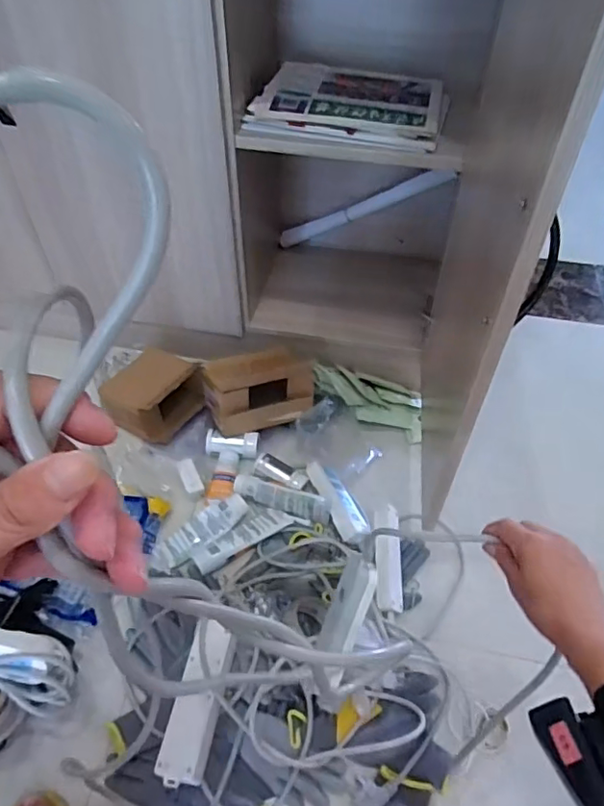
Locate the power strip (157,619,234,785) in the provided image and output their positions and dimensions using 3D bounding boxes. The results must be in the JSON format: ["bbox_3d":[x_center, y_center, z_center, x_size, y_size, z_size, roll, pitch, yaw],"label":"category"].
[{"bbox_3d":[-0.137,0.396,0.749,0.062,0.041,0.192,7,49,5],"label":"power strip"}]

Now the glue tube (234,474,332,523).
[{"bbox_3d":[-0.035,0.165,0.973,0.175,0.035,0.035,15,50,12],"label":"glue tube"}]

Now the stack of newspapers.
[{"bbox_3d":[0.078,-0.484,0.900,0.298,0.042,0.201,7,49,5],"label":"stack of newspapers"}]

